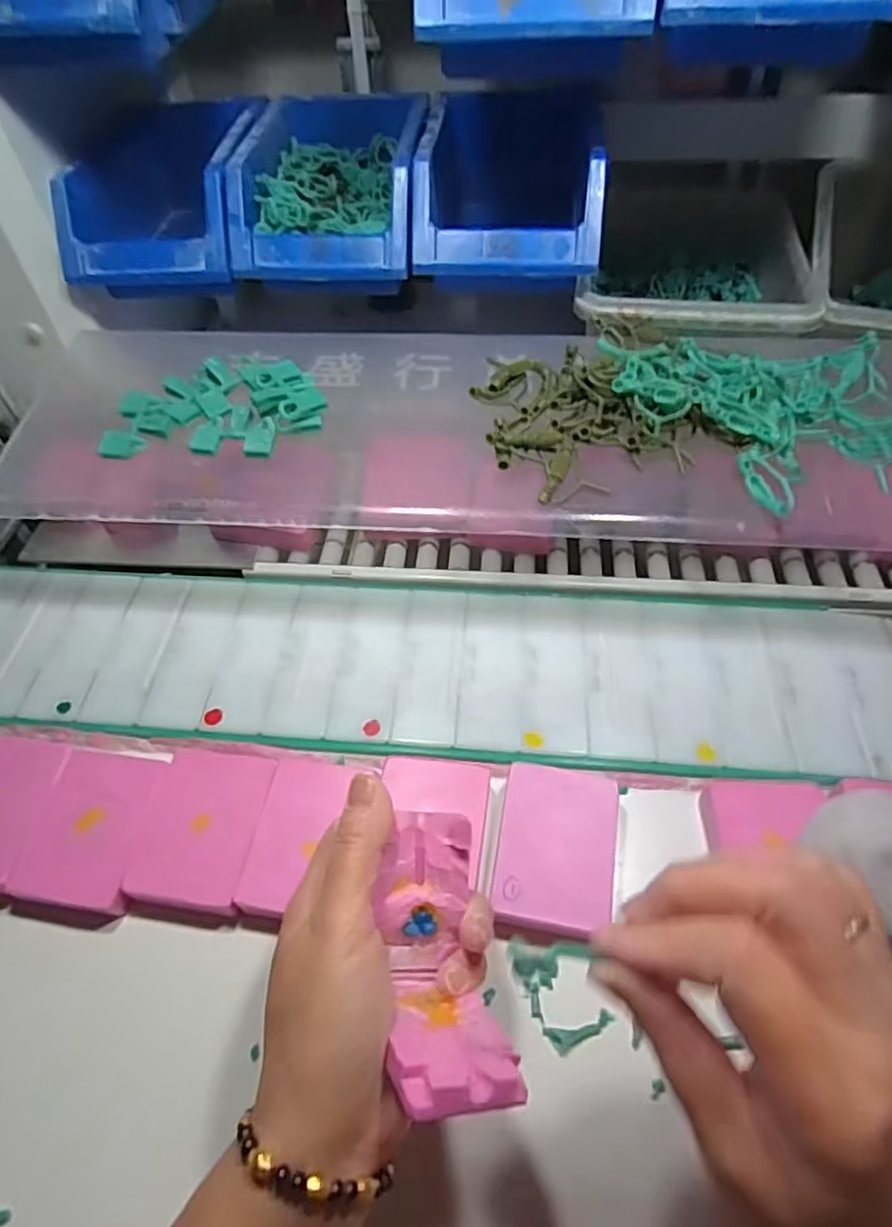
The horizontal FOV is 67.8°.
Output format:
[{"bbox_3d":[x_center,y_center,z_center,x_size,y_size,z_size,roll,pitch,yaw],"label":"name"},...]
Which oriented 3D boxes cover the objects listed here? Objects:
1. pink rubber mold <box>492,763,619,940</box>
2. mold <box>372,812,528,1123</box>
[{"bbox_3d":[0.056,0.118,0.335,0.056,0.017,0.077,7,54,8],"label":"pink rubber mold"},{"bbox_3d":[-0.002,0.129,0.256,0.039,0.045,0.101,-9,54,-6],"label":"mold"}]

